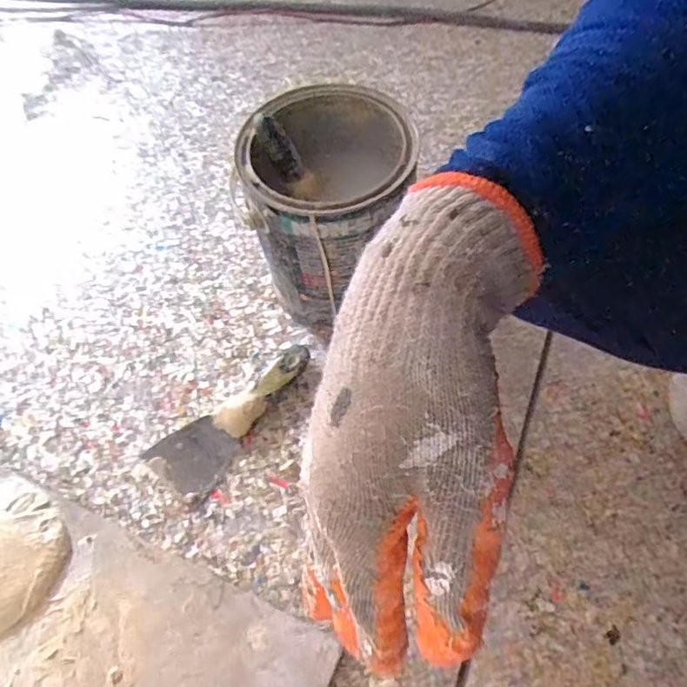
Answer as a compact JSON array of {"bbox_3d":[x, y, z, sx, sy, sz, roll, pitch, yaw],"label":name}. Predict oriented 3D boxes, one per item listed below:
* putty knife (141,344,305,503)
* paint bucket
[{"bbox_3d":[-0.112,0.068,0.553,0.059,0.032,0.183,33,67,21],"label":"putty knife"},{"bbox_3d":[-0.009,-0.128,0.559,0.156,0.191,0.154,-3,60,3],"label":"paint bucket"}]

